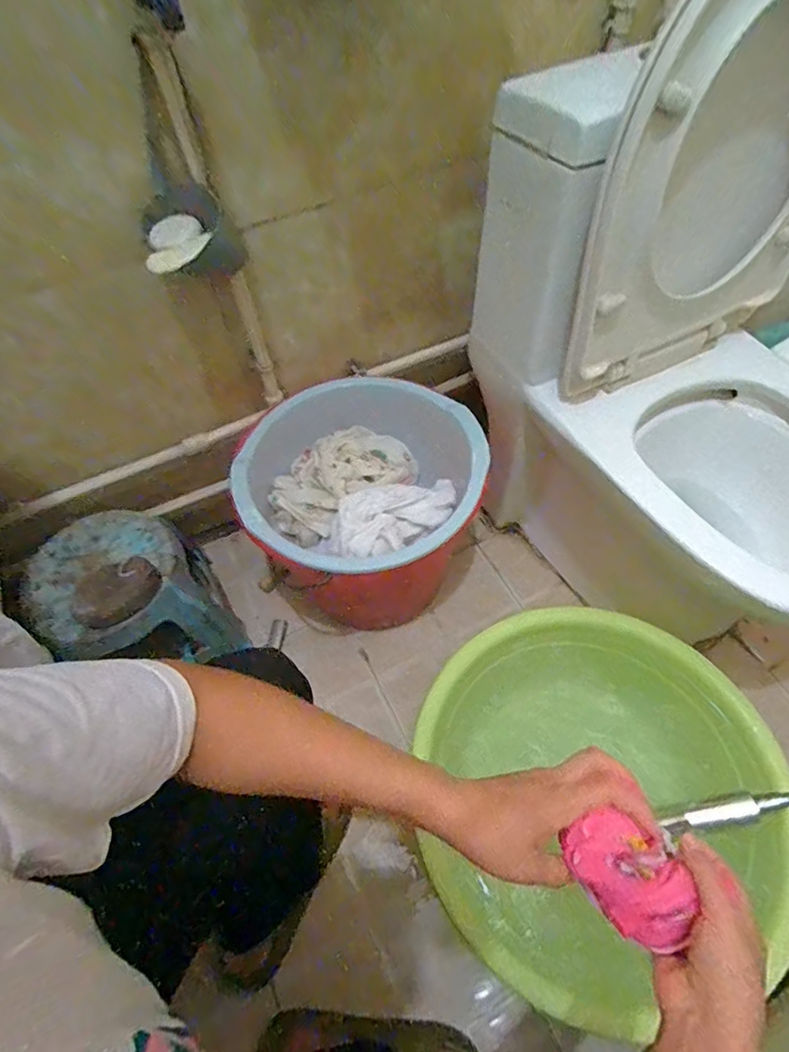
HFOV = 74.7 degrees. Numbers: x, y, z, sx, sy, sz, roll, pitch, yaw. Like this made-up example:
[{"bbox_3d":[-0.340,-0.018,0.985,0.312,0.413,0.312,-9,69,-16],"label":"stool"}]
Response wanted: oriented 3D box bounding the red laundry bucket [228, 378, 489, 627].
[{"bbox_3d":[-0.046,-0.008,0.884,0.342,0.340,0.330,-2,57,3],"label":"red laundry bucket"}]

